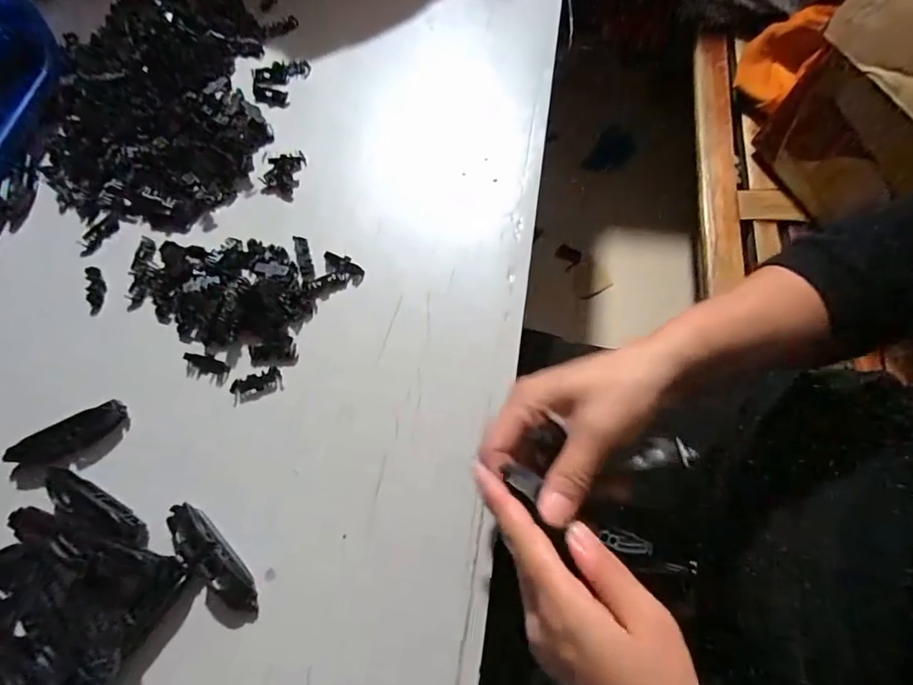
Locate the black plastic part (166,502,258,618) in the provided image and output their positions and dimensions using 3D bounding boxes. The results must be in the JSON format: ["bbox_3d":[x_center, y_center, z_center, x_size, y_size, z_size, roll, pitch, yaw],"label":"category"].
[{"bbox_3d":[-0.150,0.131,0.316,0.021,0.022,0.080,-43,72,-15],"label":"black plastic part"}]

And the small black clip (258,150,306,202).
[{"bbox_3d":[-0.148,-0.144,0.434,0.029,0.011,0.045,11,68,7],"label":"small black clip"}]

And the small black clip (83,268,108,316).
[{"bbox_3d":[-0.284,-0.042,0.405,0.014,0.006,0.041,-19,67,-6],"label":"small black clip"}]

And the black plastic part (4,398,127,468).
[{"bbox_3d":[-0.264,0.066,0.351,0.073,0.011,0.026,-24,68,-8],"label":"black plastic part"}]

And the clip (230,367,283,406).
[{"bbox_3d":[-0.142,0.030,0.364,0.035,0.007,0.017,-17,67,-5],"label":"clip"}]

